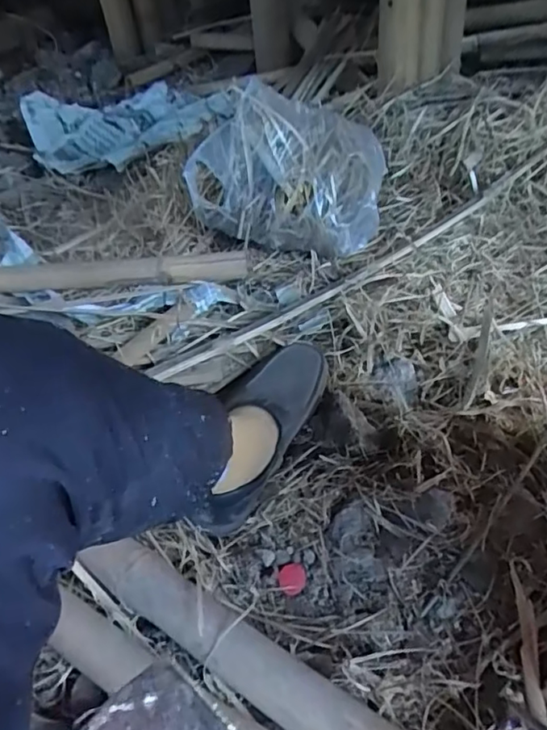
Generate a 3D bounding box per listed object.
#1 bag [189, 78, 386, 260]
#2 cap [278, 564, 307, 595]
[{"bbox_3d":[0.016,-0.312,0.897,0.296,0.201,0.145,9,45,13],"label":"bag"},{"bbox_3d":[0.021,0.234,0.628,0.029,0.008,0.032,-3,44,1],"label":"cap"}]

